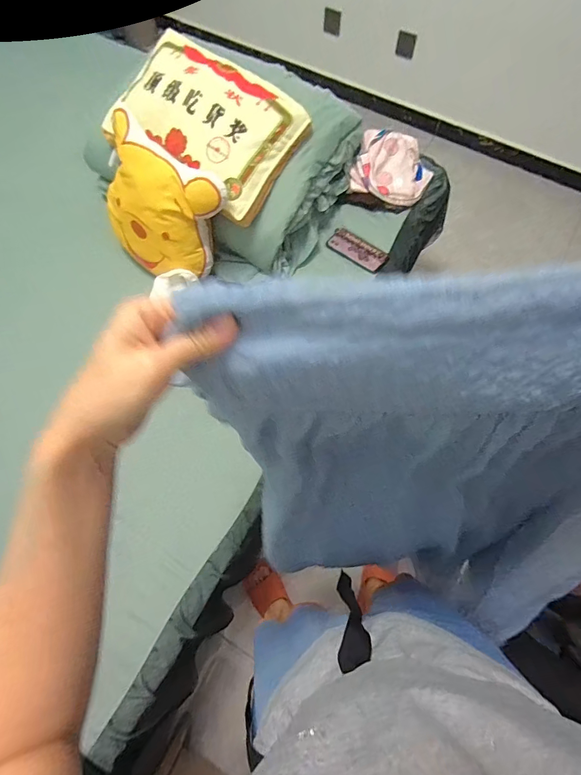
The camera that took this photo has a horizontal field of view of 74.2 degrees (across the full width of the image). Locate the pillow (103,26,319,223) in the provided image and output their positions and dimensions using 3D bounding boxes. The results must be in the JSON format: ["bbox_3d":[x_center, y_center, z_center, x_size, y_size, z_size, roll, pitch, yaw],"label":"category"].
[{"bbox_3d":[-0.203,-0.621,0.897,0.435,0.114,0.296,34,73,11],"label":"pillow"}]

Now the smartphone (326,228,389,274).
[{"bbox_3d":[0.177,-0.368,1.027,0.164,0.012,0.071,37,73,12],"label":"smartphone"}]

